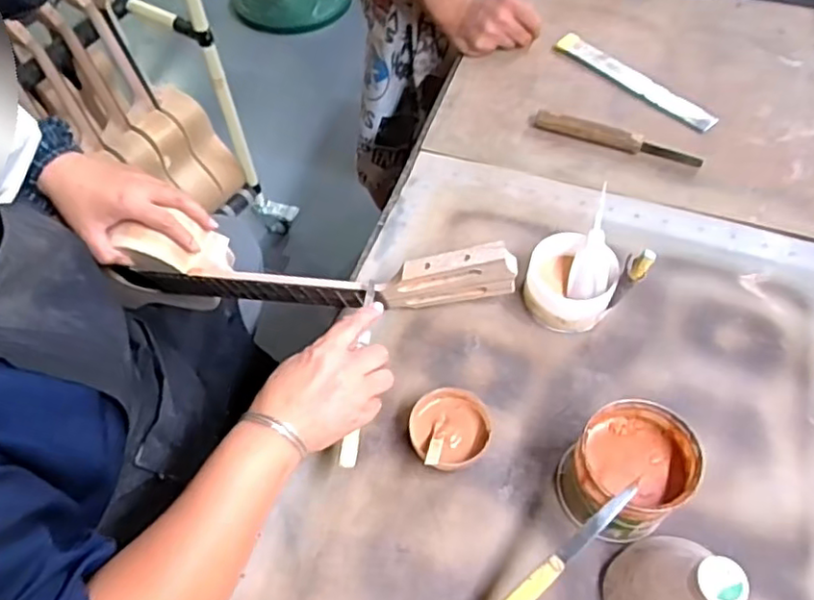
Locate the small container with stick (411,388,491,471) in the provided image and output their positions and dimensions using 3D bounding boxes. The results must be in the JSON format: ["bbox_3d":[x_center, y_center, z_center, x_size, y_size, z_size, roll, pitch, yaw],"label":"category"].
[{"bbox_3d":[0.037,0.112,0.555,0.066,0.028,0.069,-1,57,2],"label":"small container with stick"}]

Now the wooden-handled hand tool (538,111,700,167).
[{"bbox_3d":[0.246,-0.188,0.755,0.194,0.019,0.021,19,60,14],"label":"wooden-handled hand tool"}]

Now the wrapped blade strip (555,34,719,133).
[{"bbox_3d":[0.292,-0.285,0.827,0.032,0.013,0.233,-38,63,-19],"label":"wrapped blade strip"}]

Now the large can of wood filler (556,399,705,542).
[{"bbox_3d":[0.172,0.138,0.508,0.092,0.088,0.084,-1,57,2],"label":"large can of wood filler"}]

